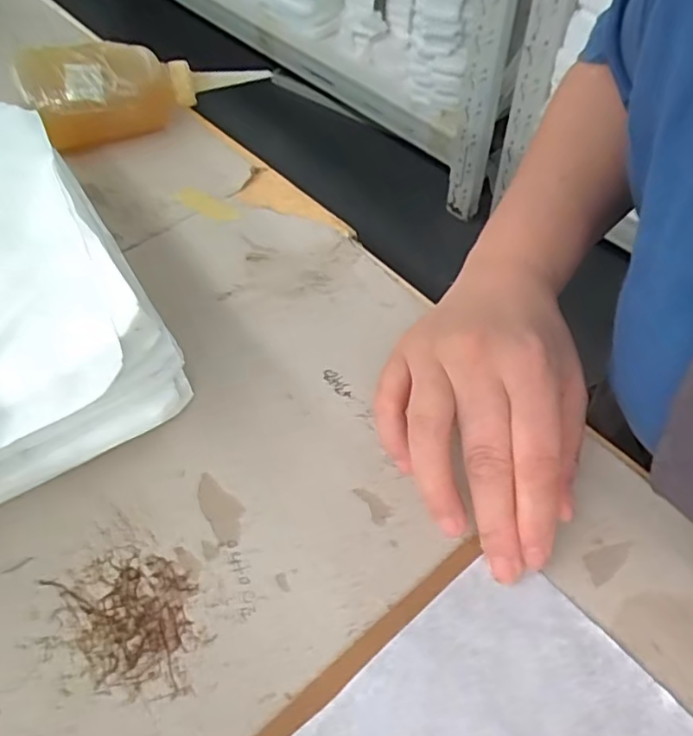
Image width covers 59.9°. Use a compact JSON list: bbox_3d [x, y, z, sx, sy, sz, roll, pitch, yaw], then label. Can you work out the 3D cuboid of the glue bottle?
[{"bbox_3d":[-0.142,-0.204,0.432,0.162,0.063,0.037,-20,56,-12],"label":"glue bottle"}]

